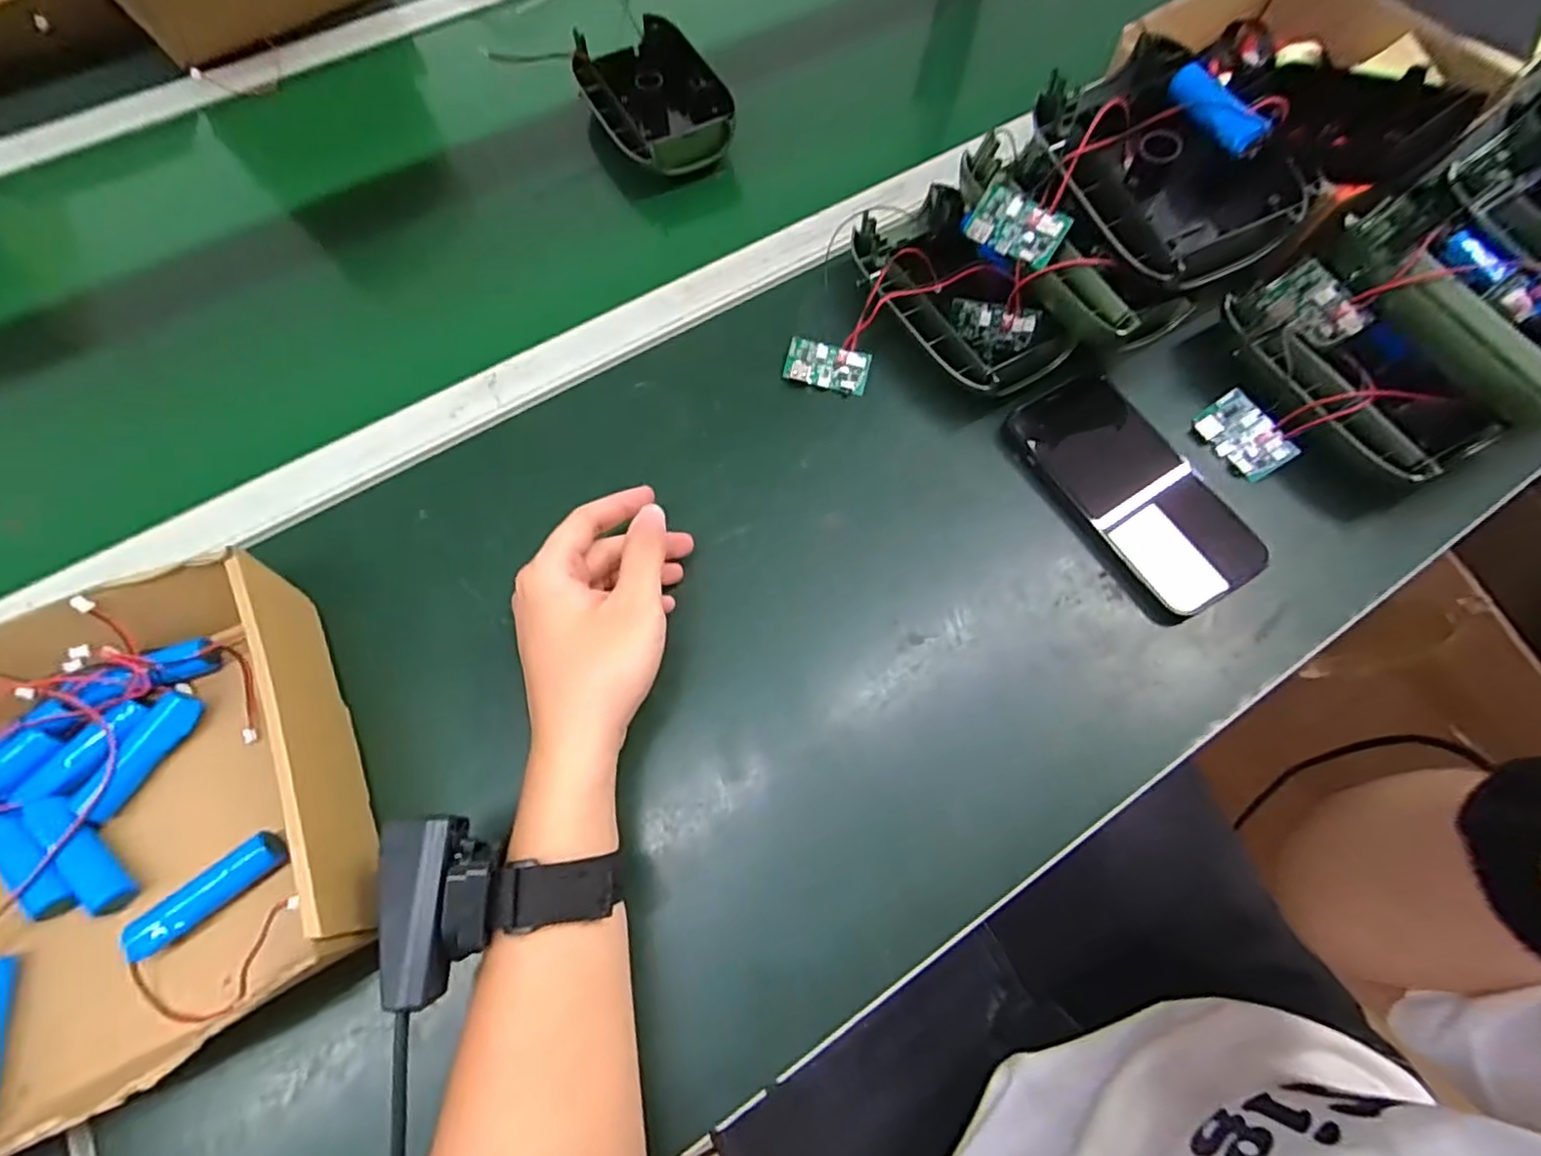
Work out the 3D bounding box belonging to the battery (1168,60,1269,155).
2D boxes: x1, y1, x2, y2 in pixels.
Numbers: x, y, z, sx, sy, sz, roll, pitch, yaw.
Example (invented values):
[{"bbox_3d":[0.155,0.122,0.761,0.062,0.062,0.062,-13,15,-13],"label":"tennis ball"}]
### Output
[{"bbox_3d":[0.253,-0.267,0.372,0.021,0.016,0.066,-23,70,-9],"label":"battery"}]

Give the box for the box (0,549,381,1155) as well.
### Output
[{"bbox_3d":[-0.313,0.118,0.302,0.208,0.069,0.218,-26,70,-10],"label":"box"}]

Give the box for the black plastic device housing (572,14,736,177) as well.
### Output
[{"bbox_3d":[-0.090,-0.385,0.530,0.102,0.037,0.147,-31,72,-12],"label":"black plastic device housing"}]

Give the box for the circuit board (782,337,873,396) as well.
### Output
[{"bbox_3d":[0.039,-0.143,0.444,0.055,0.009,0.031,14,69,5],"label":"circuit board"}]

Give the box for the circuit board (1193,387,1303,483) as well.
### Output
[{"bbox_3d":[0.298,-0.089,0.415,0.010,0.033,0.056,-9,61,-43],"label":"circuit board"}]

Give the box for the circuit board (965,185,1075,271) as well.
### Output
[{"bbox_3d":[0.144,-0.206,0.385,0.054,0.008,0.030,40,115,19],"label":"circuit board"}]

